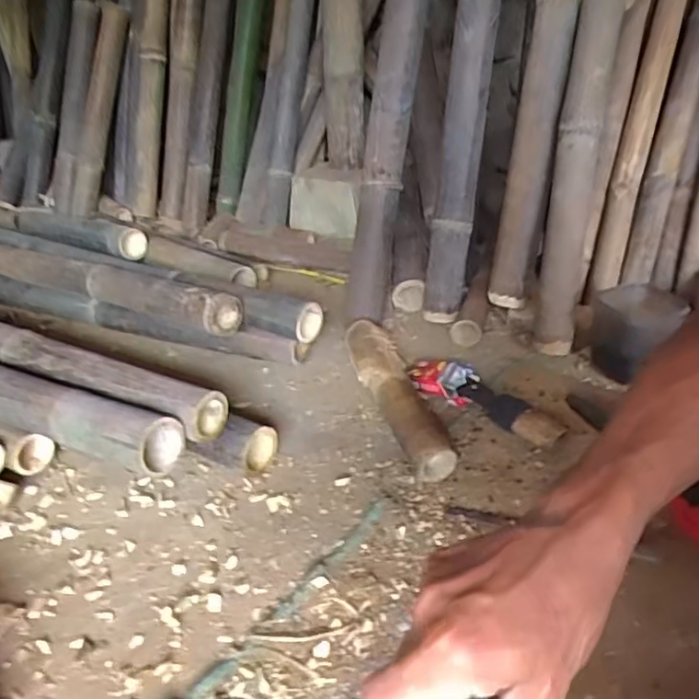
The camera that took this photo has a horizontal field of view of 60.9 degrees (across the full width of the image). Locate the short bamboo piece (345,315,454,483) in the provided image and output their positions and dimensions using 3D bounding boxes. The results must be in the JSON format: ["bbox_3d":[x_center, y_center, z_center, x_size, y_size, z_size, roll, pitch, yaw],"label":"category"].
[{"bbox_3d":[0.067,0.057,0.911,0.075,0.070,0.338,-11,32,-13],"label":"short bamboo piece"}]

